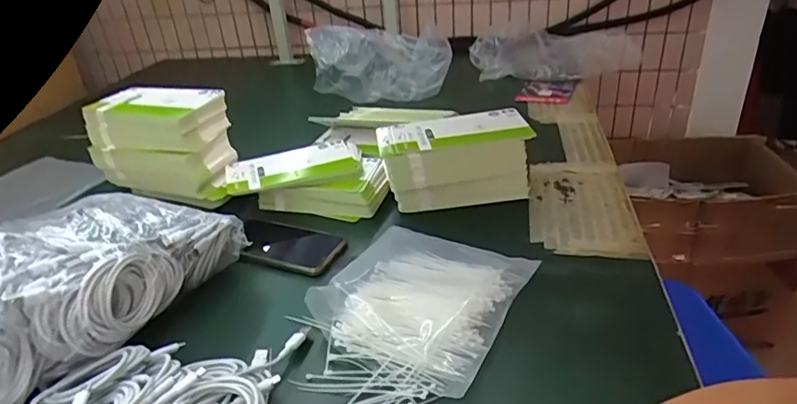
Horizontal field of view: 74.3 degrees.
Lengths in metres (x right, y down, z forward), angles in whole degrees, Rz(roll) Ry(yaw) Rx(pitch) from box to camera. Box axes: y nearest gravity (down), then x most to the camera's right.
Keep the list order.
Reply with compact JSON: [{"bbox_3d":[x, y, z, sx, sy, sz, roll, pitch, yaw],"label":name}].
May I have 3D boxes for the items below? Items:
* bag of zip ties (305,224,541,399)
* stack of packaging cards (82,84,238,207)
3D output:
[{"bbox_3d":[0.024,0.092,0.570,0.193,0.035,0.201,16,37,29],"label":"bag of zip ties"},{"bbox_3d":[-0.348,-0.087,0.769,0.191,0.129,0.103,2,30,13],"label":"stack of packaging cards"}]

